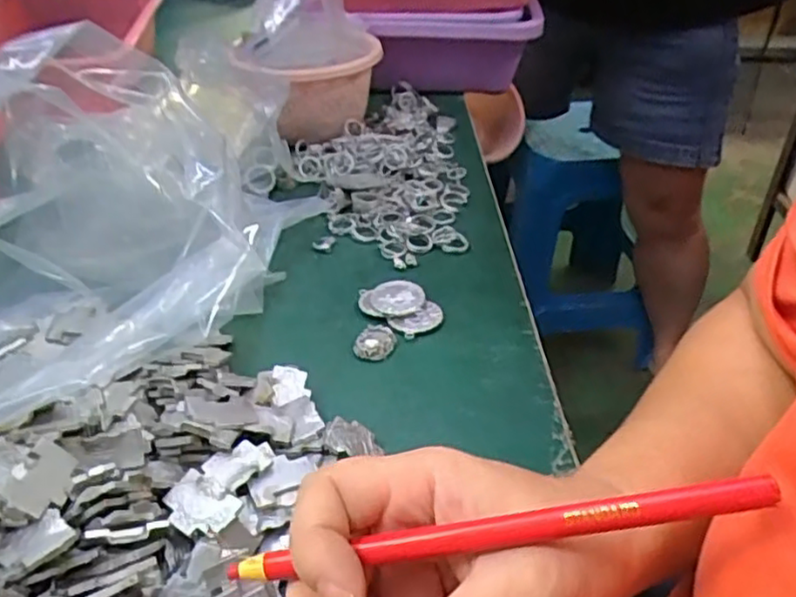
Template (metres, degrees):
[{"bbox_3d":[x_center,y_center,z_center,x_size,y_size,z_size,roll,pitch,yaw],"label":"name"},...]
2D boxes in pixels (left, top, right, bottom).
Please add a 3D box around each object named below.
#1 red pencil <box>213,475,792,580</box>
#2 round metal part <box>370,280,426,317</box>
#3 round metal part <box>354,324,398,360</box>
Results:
[{"bbox_3d":[0.026,0.069,0.200,0.158,0.006,0.007,-12,36,10],"label":"red pencil"},{"bbox_3d":[0.000,0.001,0.465,0.034,0.008,0.035,0,37,0],"label":"round metal part"},{"bbox_3d":[-0.014,0.028,0.435,0.022,0.008,0.026,17,40,21],"label":"round metal part"}]

